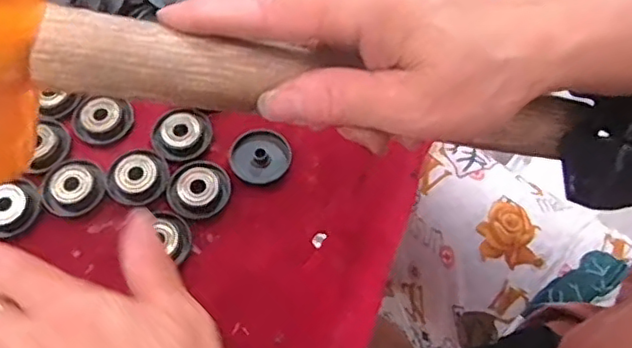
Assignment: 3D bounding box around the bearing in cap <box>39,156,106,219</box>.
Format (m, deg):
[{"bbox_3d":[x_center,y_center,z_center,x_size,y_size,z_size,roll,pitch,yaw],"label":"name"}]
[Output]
[{"bbox_3d":[-0.130,0.007,0.322,0.031,0.006,0.031,-1,64,1],"label":"bearing in cap"}]

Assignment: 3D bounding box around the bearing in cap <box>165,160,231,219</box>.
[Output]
[{"bbox_3d":[-0.063,0.008,0.323,0.032,0.007,0.029,-41,70,-16],"label":"bearing in cap"}]

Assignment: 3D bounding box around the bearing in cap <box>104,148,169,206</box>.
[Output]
[{"bbox_3d":[-0.097,0.001,0.326,0.029,0.009,0.032,29,69,15],"label":"bearing in cap"}]

